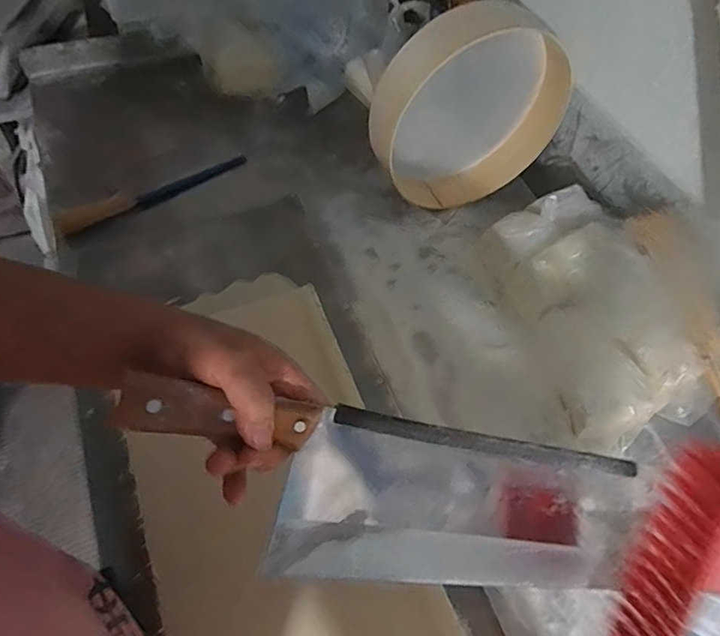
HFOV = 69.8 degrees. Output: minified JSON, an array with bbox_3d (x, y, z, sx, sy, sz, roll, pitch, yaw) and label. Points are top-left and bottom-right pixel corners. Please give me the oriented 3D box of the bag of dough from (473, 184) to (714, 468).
[{"bbox_3d":[0.313,-0.024,0.714,0.170,0.141,0.361,-15,61,-12],"label":"bag of dough"}]

